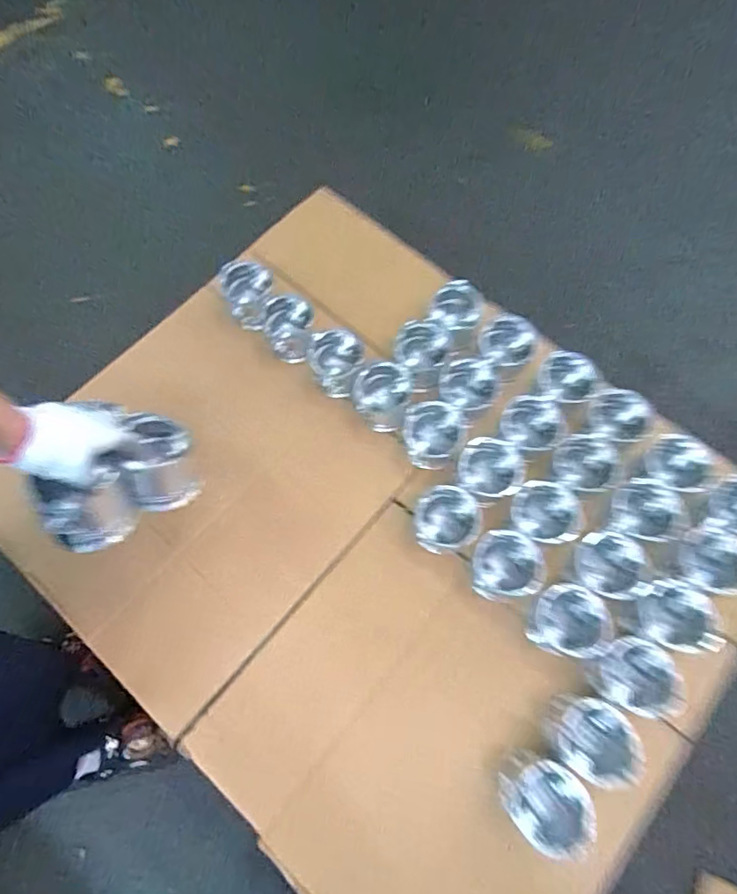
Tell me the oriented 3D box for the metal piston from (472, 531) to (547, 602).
[{"bbox_3d":[0.204,0.176,0.753,0.093,0.096,0.090,10,71,4],"label":"metal piston"}]

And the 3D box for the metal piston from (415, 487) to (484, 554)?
[{"bbox_3d":[0.117,0.115,0.782,0.097,0.090,0.089,9,71,4],"label":"metal piston"}]

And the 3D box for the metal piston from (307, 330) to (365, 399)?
[{"bbox_3d":[-0.055,-0.144,0.878,0.097,0.086,0.106,-3,70,0],"label":"metal piston"}]

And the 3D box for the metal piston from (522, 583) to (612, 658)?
[{"bbox_3d":[0.279,0.247,0.724,0.096,0.091,0.092,0,70,1],"label":"metal piston"}]

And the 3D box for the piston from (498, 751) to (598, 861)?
[{"bbox_3d":[0.221,0.445,0.644,0.093,0.094,0.088,0,70,1],"label":"piston"}]

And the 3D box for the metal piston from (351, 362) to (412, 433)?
[{"bbox_3d":[0.022,-0.082,0.851,0.088,0.098,0.091,13,71,5],"label":"metal piston"}]

